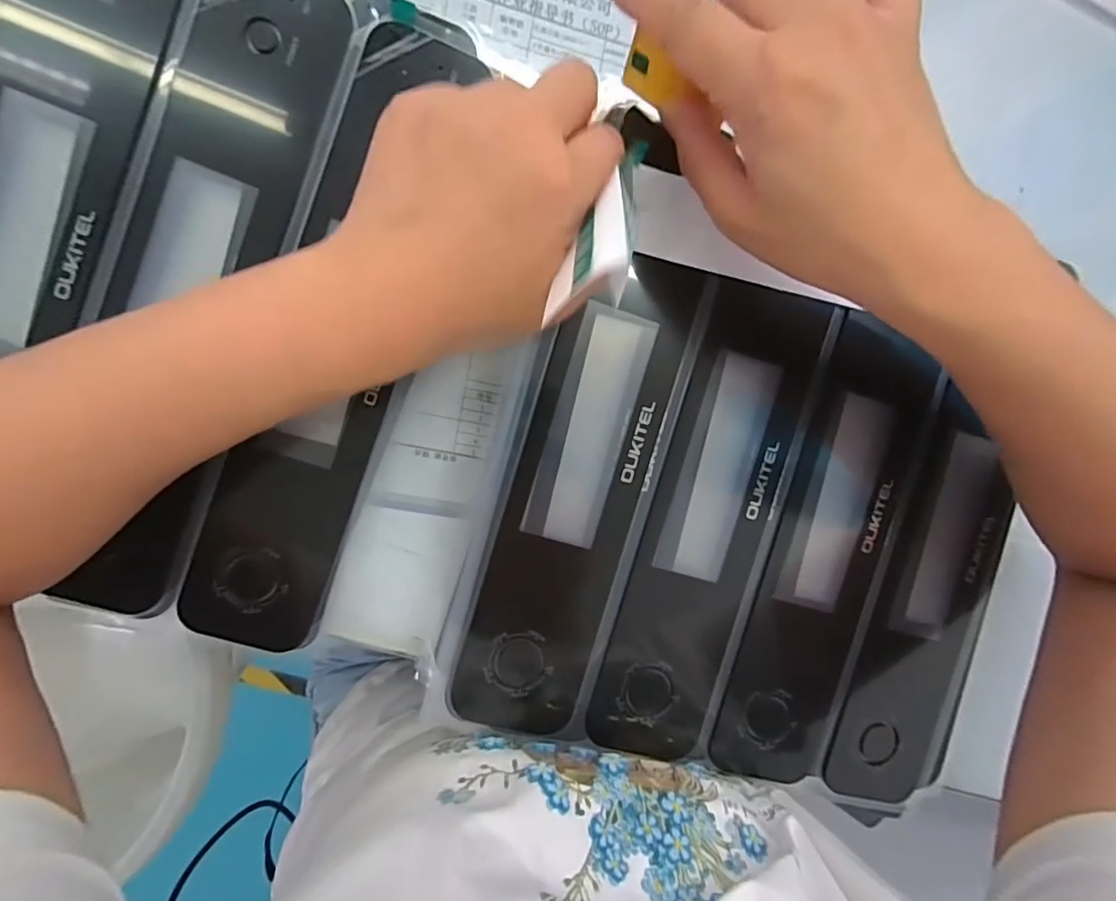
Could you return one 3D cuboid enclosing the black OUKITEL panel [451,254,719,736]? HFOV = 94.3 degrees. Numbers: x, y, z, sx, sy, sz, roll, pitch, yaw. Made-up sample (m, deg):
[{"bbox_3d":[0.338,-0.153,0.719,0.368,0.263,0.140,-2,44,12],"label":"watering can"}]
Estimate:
[{"bbox_3d":[0.008,0.025,0.272,0.069,0.032,0.249,16,90,-9],"label":"black OUKITEL panel"}]

